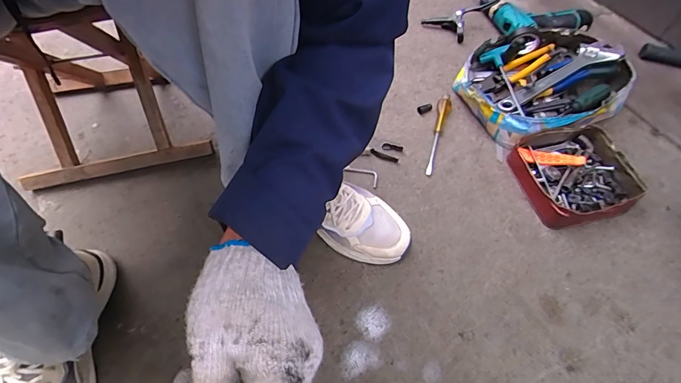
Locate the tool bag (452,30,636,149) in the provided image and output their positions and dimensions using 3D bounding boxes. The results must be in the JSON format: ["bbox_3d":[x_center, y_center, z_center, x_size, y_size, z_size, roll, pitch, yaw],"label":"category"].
[{"bbox_3d":[0.395,-0.227,0.737,0.325,0.079,0.263,-16,58,-12],"label":"tool bag"}]

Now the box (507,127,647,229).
[{"bbox_3d":[0.384,-0.030,0.628,0.167,0.048,0.168,-11,57,-9],"label":"box"}]

